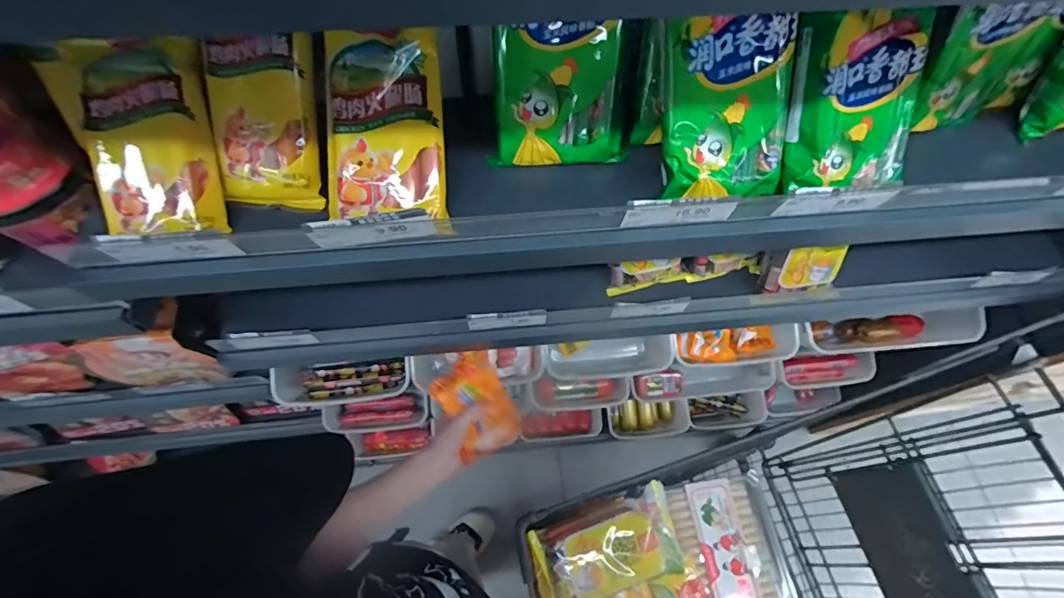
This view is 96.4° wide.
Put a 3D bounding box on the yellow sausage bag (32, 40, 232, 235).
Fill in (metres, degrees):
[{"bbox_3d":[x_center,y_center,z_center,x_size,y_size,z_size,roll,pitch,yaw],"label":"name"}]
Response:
[{"bbox_3d":[-0.314,-0.125,0.380,0.106,0.030,0.139,-4,104,-9],"label":"yellow sausage bag"}]

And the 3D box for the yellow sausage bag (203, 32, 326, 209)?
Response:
[{"bbox_3d":[-0.225,-0.148,0.406,0.082,0.134,0.032,1,26,-2],"label":"yellow sausage bag"}]

